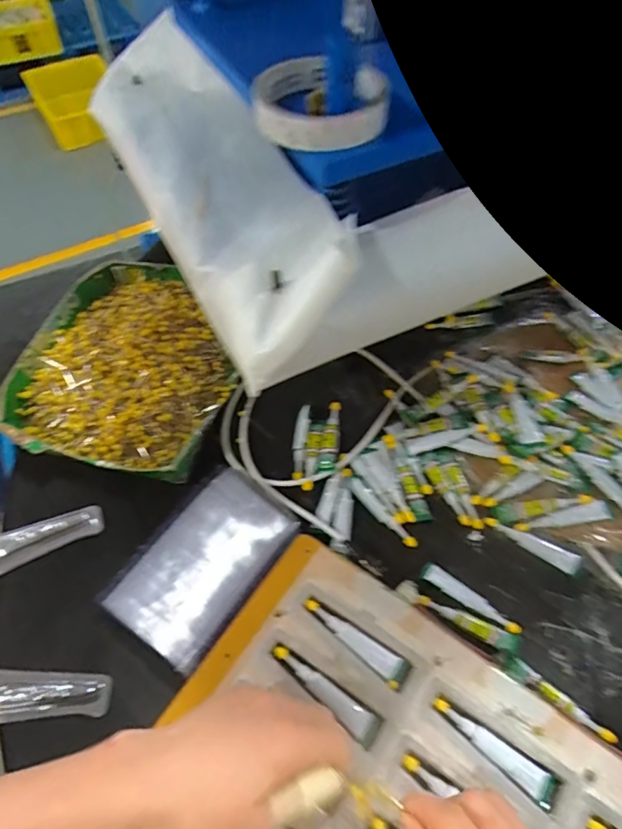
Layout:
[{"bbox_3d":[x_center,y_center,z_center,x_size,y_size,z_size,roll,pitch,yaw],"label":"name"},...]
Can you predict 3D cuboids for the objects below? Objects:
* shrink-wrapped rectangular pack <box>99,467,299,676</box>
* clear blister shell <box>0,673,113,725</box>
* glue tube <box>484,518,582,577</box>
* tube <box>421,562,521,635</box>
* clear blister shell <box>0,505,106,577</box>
[{"bbox_3d":[-0.088,0.122,0.408,0.098,0.023,0.151,31,63,18],"label":"shrink-wrapped rectangular pack"},{"bbox_3d":[-0.213,0.218,0.369,0.113,0.012,0.034,-1,57,0],"label":"clear blister shell"},{"bbox_3d":[0.197,0.115,0.429,0.085,0.005,0.018,25,61,16],"label":"glue tube"},{"bbox_3d":[0.134,0.154,0.403,0.085,0.005,0.018,29,62,18],"label":"tube"},{"bbox_3d":[-0.243,0.110,0.433,0.104,0.018,0.032,-24,60,-14],"label":"clear blister shell"}]

